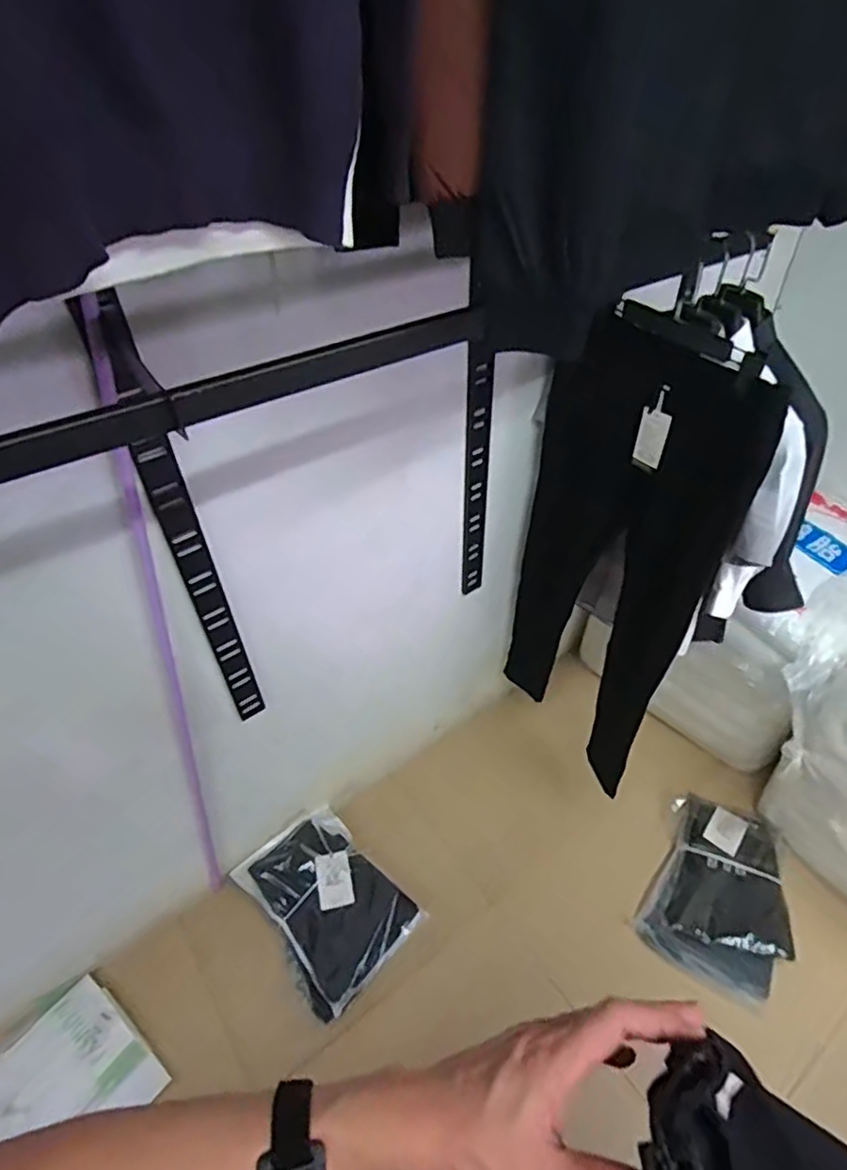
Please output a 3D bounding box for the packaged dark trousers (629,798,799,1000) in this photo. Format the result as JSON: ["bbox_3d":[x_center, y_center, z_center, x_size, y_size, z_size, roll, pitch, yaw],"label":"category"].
[{"bbox_3d":[0.690,0.686,1.428,0.283,0.043,0.410,22,50,22],"label":"packaged dark trousers"}]

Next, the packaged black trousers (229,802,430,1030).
[{"bbox_3d":[-0.227,0.721,1.427,0.276,0.041,0.378,-35,54,-29],"label":"packaged black trousers"}]

